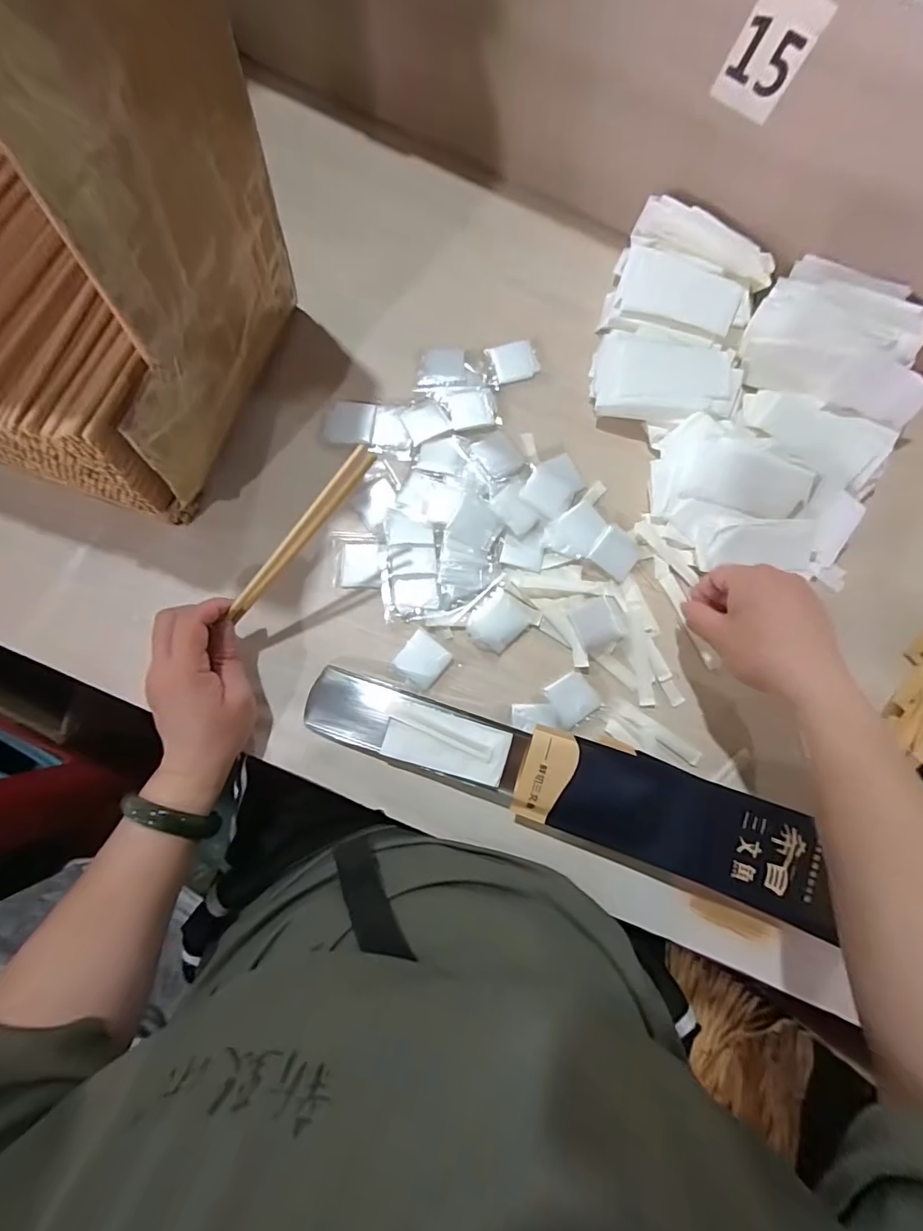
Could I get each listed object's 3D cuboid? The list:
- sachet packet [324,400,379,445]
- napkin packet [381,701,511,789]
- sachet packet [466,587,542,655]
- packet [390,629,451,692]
[{"bbox_3d":[-0.104,-0.179,0.459,0.045,0.004,0.041,10,79,-1],"label":"sachet packet"},{"bbox_3d":[-0.012,0.103,0.401,0.098,0.004,0.045,15,72,6],"label":"napkin packet"},{"bbox_3d":[0.034,0.005,0.436,0.045,0.007,0.055,45,86,-6],"label":"sachet packet"},{"bbox_3d":[-0.035,0.039,0.428,0.039,0.004,0.043,41,80,4],"label":"packet"}]

